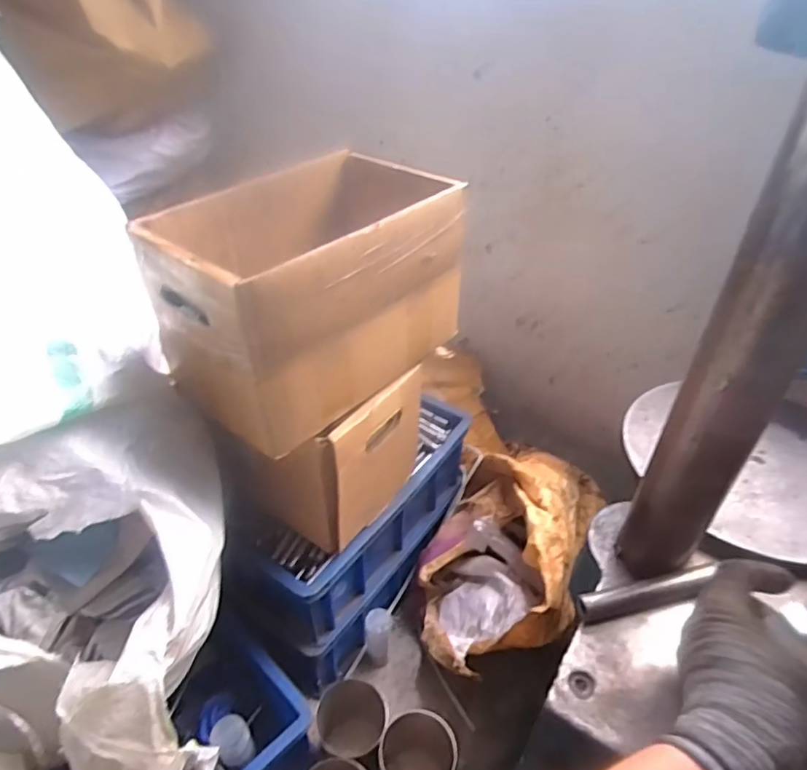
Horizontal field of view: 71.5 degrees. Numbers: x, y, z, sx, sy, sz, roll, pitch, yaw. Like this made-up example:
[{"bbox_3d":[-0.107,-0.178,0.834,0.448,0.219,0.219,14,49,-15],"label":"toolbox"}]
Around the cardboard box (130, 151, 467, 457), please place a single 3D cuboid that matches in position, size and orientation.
[{"bbox_3d":[-0.096,-0.115,0.648,0.216,0.200,0.337,32,48,33],"label":"cardboard box"}]

